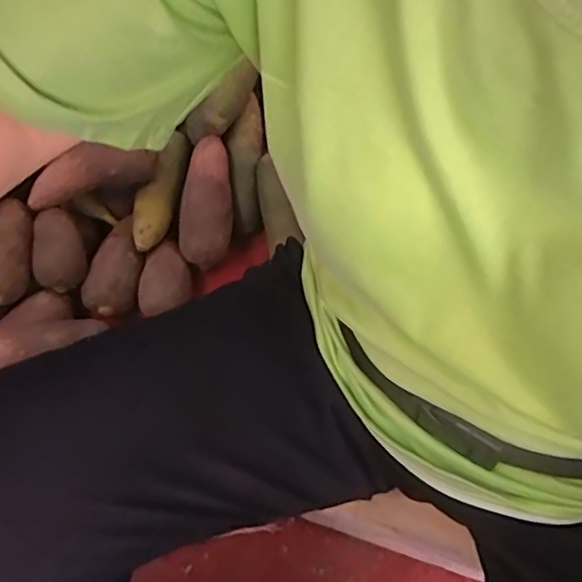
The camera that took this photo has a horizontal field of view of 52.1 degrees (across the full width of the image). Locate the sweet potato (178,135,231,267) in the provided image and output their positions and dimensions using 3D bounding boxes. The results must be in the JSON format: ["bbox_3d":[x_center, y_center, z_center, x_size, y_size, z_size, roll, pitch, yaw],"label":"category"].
[{"bbox_3d":[-0.118,-0.129,0.862,0.069,0.048,0.184,2,79,5],"label":"sweet potato"}]

